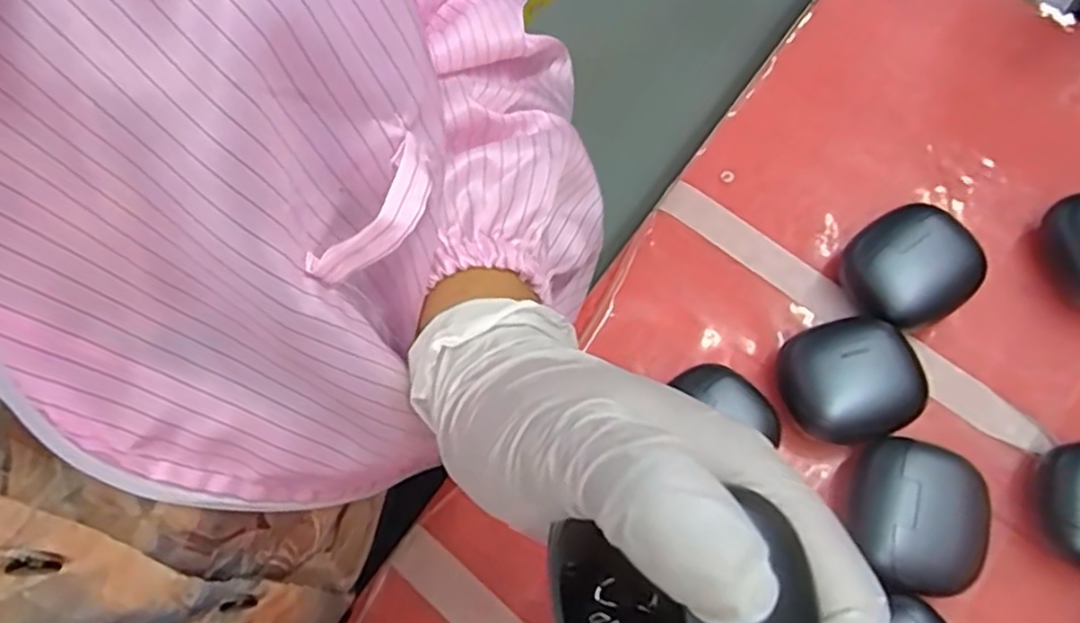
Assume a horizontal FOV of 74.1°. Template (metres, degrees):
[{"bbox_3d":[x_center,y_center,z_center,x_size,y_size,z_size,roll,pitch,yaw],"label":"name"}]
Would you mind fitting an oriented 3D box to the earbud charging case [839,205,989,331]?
[{"bbox_3d":[0.164,-0.018,0.322,0.053,0.027,0.049,-31,69,-9],"label":"earbud charging case"}]

